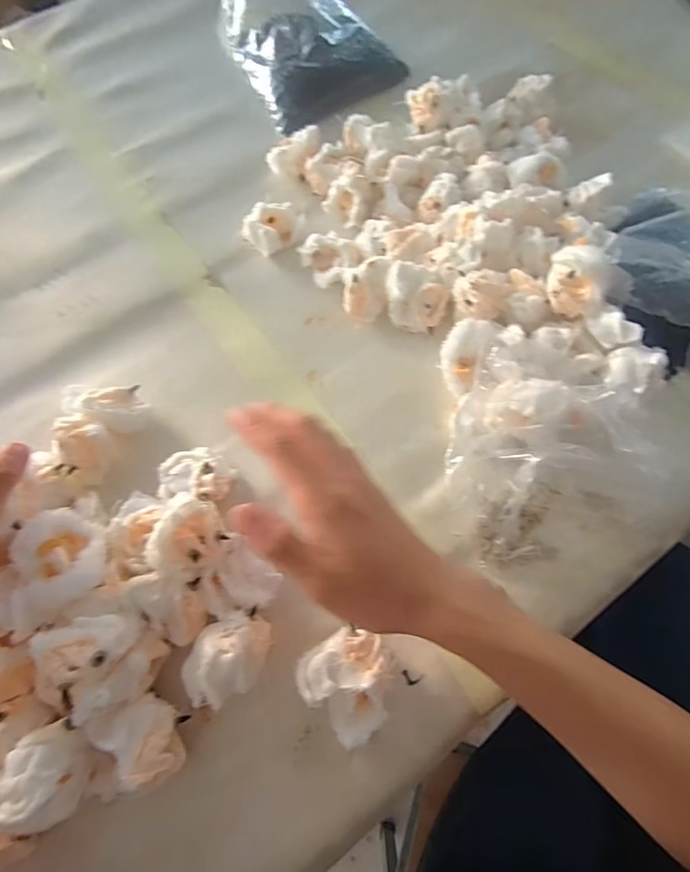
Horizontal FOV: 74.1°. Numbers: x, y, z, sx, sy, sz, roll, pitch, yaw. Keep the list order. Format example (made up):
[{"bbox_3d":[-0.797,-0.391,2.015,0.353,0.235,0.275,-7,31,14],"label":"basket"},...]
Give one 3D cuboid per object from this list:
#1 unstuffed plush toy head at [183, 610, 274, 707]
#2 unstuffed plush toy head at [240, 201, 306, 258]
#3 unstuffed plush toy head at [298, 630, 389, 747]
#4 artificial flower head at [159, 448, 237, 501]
[{"bbox_3d":[-0.081,0.151,0.312,0.050,0.044,0.059,13,68,8],"label":"unstuffed plush toy head"},{"bbox_3d":[-0.078,-0.224,0.494,0.059,0.034,0.042,-36,70,-12],"label":"unstuffed plush toy head"},{"bbox_3d":[0.005,0.165,0.309,0.057,0.027,0.062,-40,71,-13],"label":"unstuffed plush toy head"},{"bbox_3d":[-0.120,0.031,0.375,0.053,0.033,0.048,1,67,3],"label":"artificial flower head"}]

